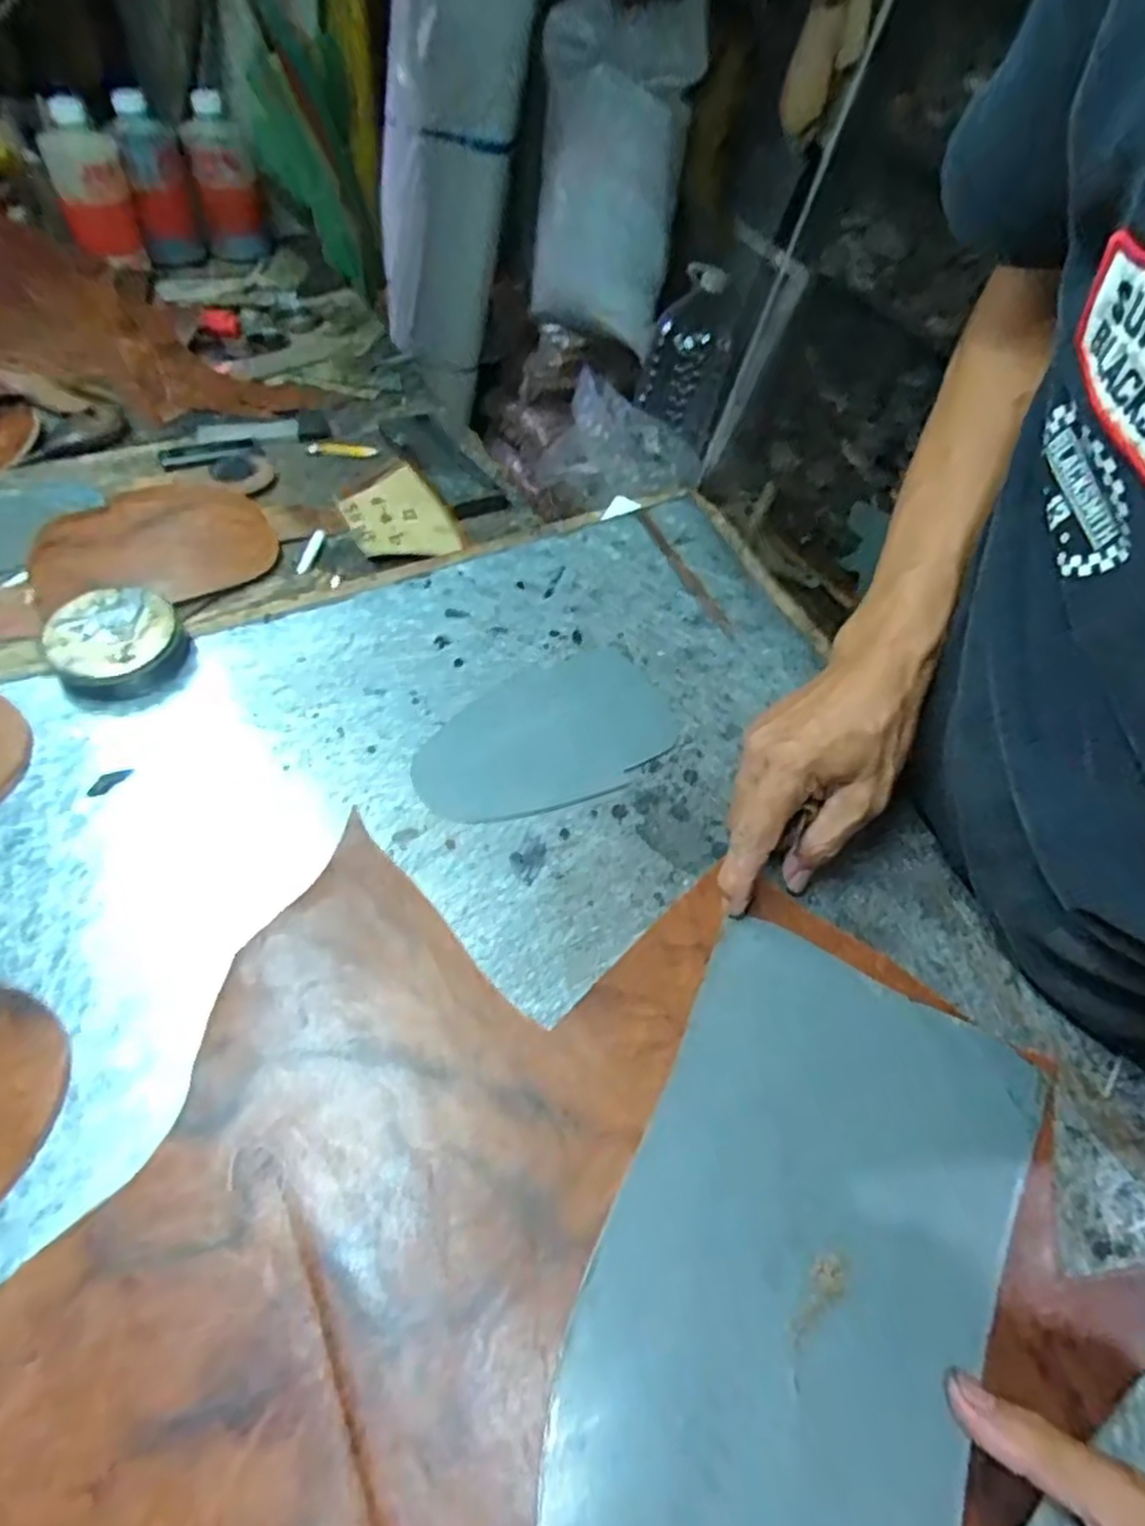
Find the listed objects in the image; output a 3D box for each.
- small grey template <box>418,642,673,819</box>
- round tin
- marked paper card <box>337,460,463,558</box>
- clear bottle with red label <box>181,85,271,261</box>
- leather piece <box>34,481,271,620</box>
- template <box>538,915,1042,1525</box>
[{"bbox_3d":[-0.018,-0.017,0.468,0.162,0.004,0.100,-22,59,-18],"label":"small grey template"},{"bbox_3d":[-0.284,-0.074,0.472,0.077,0.036,0.070,3,53,-4],"label":"round tin"},{"bbox_3d":[-0.142,-0.203,0.608,0.079,0.012,0.121,-20,57,-20],"label":"marked paper card"},{"bbox_3d":[-0.404,-0.681,0.880,0.076,0.146,0.055,-12,55,-19],"label":"clear bottle with red label"},{"bbox_3d":[-0.315,-0.167,0.559,0.162,0.023,0.098,-21,57,-20],"label":"leather piece"},{"bbox_3d":[0.089,0.214,0.307,0.153,0.006,0.297,27,55,13],"label":"template"}]

